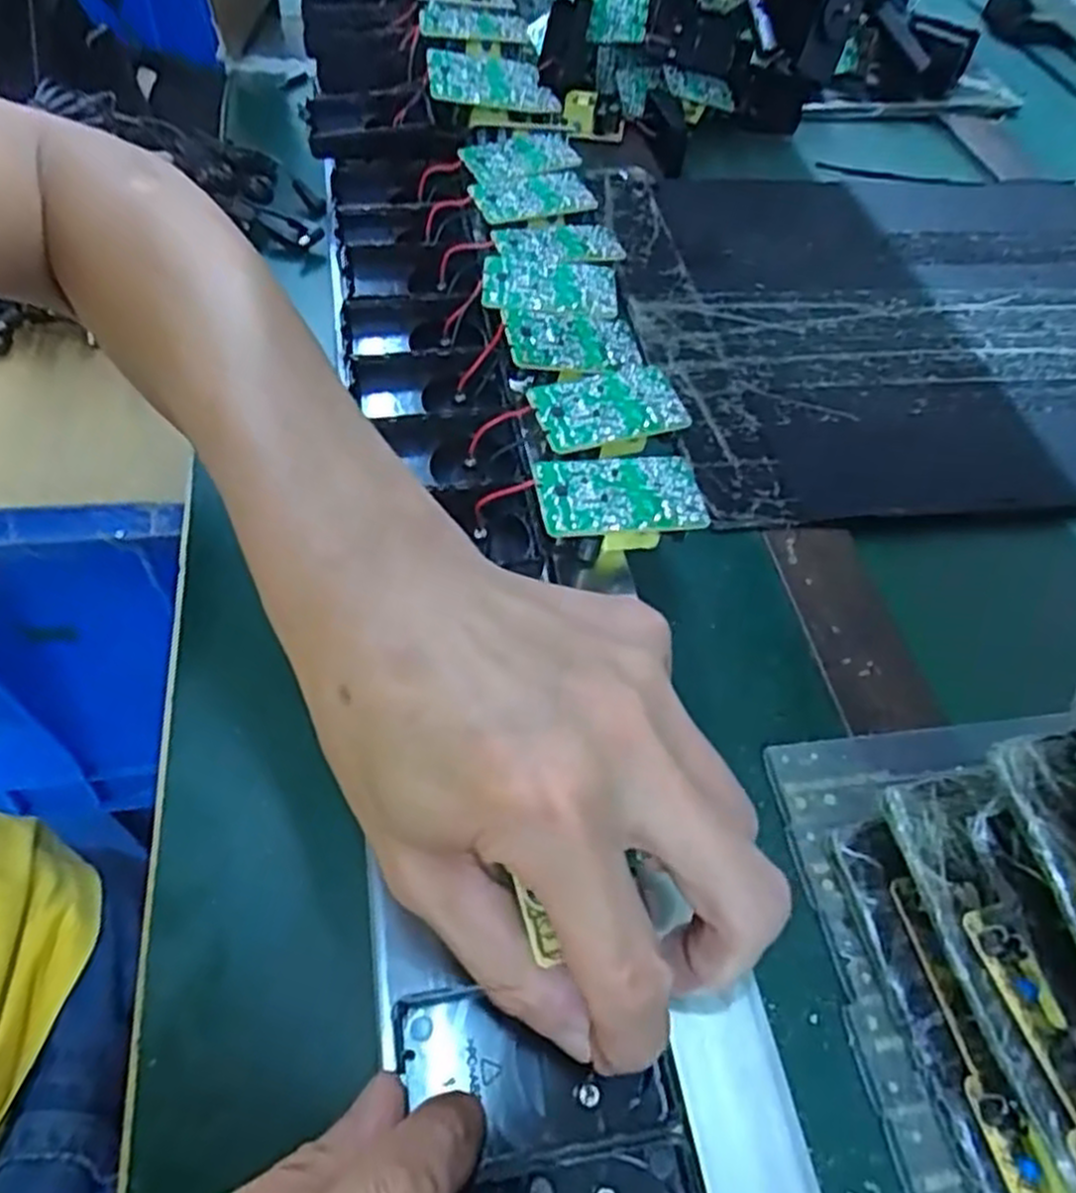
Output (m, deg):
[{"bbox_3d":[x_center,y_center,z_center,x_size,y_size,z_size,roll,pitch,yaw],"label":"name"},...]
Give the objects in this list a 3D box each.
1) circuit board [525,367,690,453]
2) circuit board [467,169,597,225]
[{"bbox_3d":[0.030,-0.082,0.340,0.061,0.004,0.036,-15,64,-14],"label":"circuit board"},{"bbox_3d":[-0.003,-0.218,0.436,0.062,0.009,0.039,-12,57,-15],"label":"circuit board"}]

